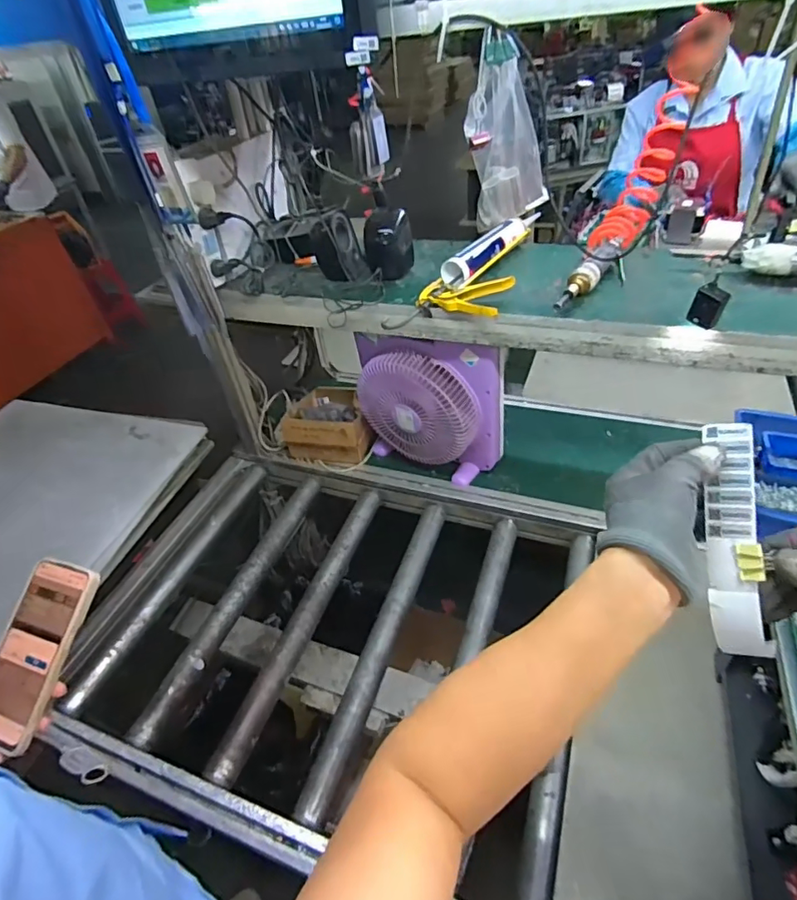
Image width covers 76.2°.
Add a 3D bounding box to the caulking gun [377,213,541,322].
[{"bbox_3d":[0.156,-0.301,0.862,0.152,0.053,0.381,26,51,32],"label":"caulking gun"}]

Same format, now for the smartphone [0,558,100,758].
[{"bbox_3d":[-0.336,0.182,0.468,0.077,0.017,0.156,10,72,19],"label":"smartphone"}]

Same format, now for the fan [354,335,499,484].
[{"bbox_3d":[0.051,-0.075,1.037,0.307,0.315,0.097,13,46,22],"label":"fan"}]

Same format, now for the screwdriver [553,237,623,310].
[{"bbox_3d":[0.299,-0.279,0.803,0.034,0.043,0.217,24,51,31],"label":"screwdriver"}]

